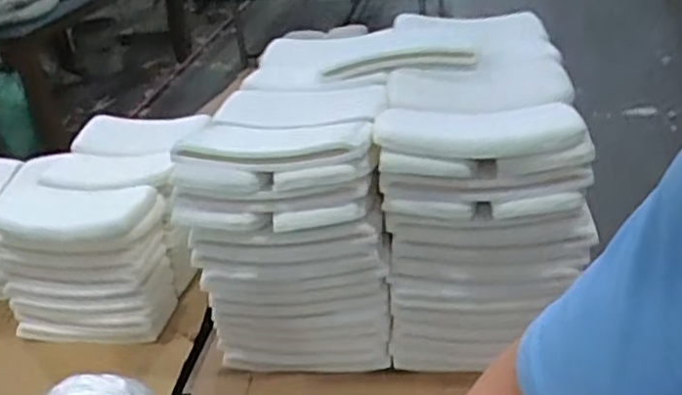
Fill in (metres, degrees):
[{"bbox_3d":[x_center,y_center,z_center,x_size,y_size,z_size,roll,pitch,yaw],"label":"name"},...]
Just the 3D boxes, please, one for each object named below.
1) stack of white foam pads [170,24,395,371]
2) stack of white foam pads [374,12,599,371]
[{"bbox_3d":[-0.098,0.033,1.920,0.491,0.689,0.598,-3,29,8],"label":"stack of white foam pads"},{"bbox_3d":[0.382,-0.033,1.857,0.463,0.693,0.663,-1,29,12],"label":"stack of white foam pads"}]

